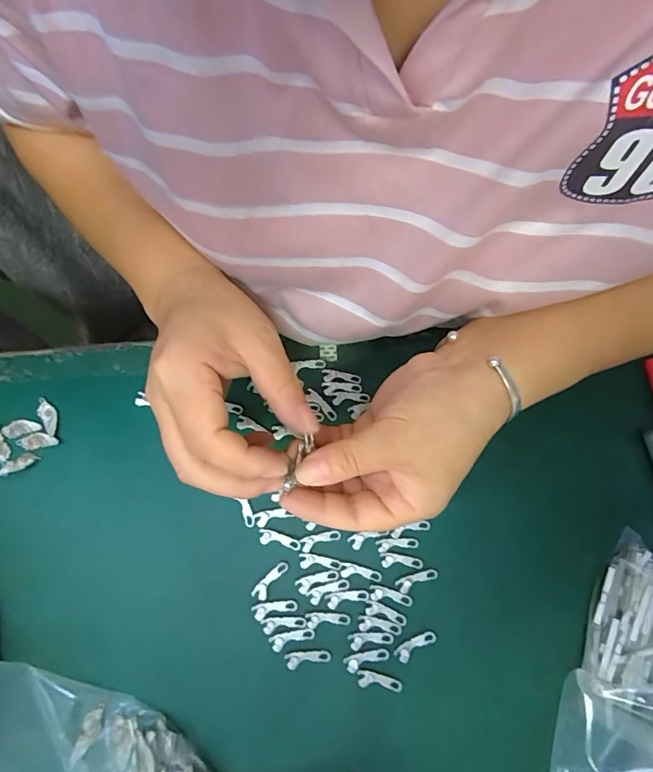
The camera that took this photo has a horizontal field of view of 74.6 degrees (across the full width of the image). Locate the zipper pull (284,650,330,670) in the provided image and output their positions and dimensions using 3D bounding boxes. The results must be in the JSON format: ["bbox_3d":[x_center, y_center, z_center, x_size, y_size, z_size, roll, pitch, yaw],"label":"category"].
[{"bbox_3d":[-0.012,0.174,0.273,0.028,0.004,0.009,-6,77,-3],"label":"zipper pull"}]

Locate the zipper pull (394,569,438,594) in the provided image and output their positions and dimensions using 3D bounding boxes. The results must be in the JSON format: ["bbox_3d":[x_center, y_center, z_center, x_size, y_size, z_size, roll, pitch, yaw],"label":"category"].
[{"bbox_3d":[0.061,0.129,0.286,0.029,0.004,0.009,-21,78,-7],"label":"zipper pull"}]

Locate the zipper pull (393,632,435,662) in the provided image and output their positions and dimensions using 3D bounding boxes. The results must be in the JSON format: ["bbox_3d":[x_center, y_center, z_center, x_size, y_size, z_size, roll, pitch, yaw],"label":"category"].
[{"bbox_3d":[0.058,0.168,0.277,0.028,0.004,0.010,-29,79,-8],"label":"zipper pull"}]

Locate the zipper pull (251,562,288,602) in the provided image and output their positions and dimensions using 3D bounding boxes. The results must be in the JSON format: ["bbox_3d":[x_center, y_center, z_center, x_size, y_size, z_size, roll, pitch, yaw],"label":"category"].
[{"bbox_3d":[-0.037,0.128,0.282,0.010,0.004,0.028,38,79,7],"label":"zipper pull"}]

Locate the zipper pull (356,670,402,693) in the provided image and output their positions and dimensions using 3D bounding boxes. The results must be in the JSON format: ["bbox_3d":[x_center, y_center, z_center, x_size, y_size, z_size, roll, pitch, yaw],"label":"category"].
[{"bbox_3d":[0.034,0.187,0.271,0.029,0.004,0.010,9,77,0],"label":"zipper pull"}]

